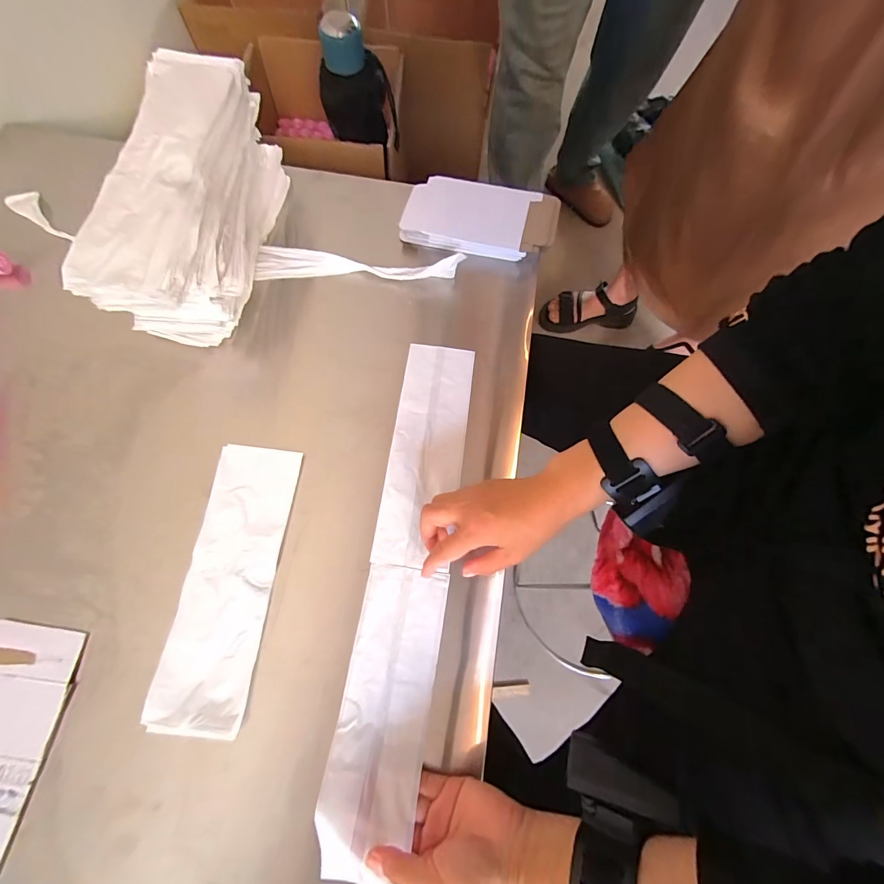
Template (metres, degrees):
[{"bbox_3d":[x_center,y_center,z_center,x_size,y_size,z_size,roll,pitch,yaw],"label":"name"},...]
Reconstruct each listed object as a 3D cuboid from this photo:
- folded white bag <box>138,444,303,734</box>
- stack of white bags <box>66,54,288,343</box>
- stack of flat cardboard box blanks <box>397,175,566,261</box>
[{"bbox_3d":[-0.202,0.126,0.368,0.084,0.007,0.252,6,71,2],"label":"folded white bag"},{"bbox_3d":[-0.267,-0.254,0.424,0.112,0.150,0.301,1,71,0],"label":"stack of white bags"},{"bbox_3d":[0.052,-0.292,0.507,0.190,0.031,0.102,10,71,3],"label":"stack of flat cardboard box blanks"}]

